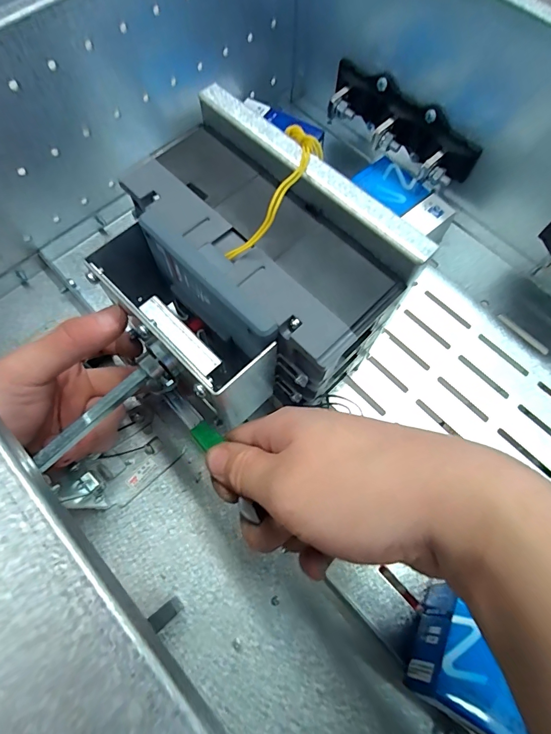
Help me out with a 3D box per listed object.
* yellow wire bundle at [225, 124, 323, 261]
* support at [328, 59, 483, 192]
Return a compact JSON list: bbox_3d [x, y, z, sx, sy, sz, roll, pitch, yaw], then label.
[{"bbox_3d":[0.002,-0.094,0.209,0.024,0.025,0.084,23,70,7],"label":"yellow wire bundle"},{"bbox_3d":[0.105,-0.217,0.348,0.040,0.031,0.150,-41,75,-16],"label":"support"}]

